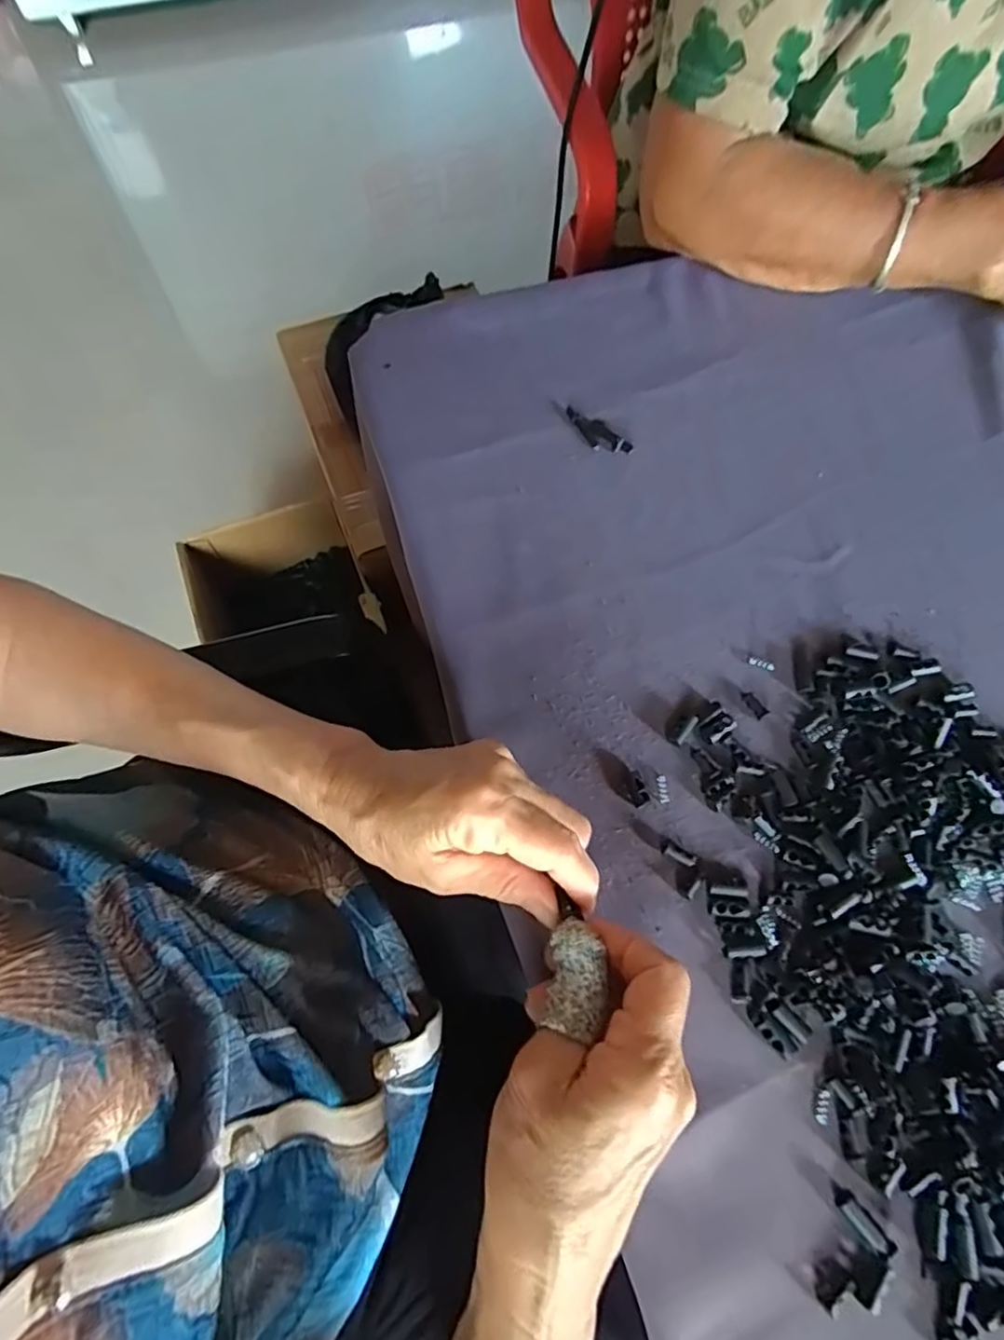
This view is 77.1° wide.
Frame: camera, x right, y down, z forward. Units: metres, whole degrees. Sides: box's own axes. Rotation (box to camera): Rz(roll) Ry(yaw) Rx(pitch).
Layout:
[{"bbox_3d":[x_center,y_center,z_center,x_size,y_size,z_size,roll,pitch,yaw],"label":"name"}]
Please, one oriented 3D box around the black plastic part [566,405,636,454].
[{"bbox_3d":[0.061,-0.152,0.403,0.017,0.006,0.049,-38,74,-15],"label":"black plastic part"}]

